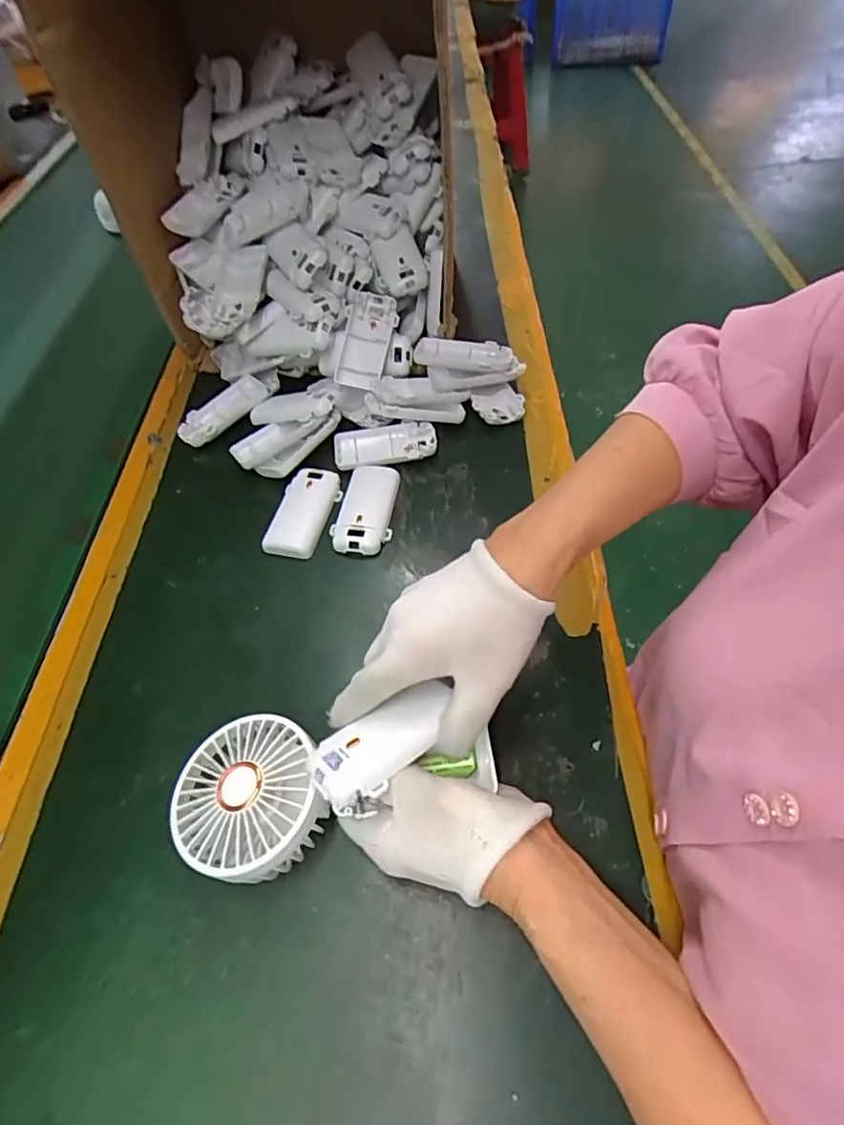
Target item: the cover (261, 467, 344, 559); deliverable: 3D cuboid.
[{"bbox_3d":[-0.105,-0.046,0.496,0.049,0.015,0.090,6,55,8],"label":"cover"}]

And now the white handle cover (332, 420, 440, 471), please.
[{"bbox_3d":[-0.035,-0.111,0.536,0.096,0.015,0.050,-6,54,0],"label":"white handle cover"}]

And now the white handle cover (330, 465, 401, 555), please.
[{"bbox_3d":[-0.049,-0.049,0.494,0.048,0.015,0.094,5,55,7],"label":"white handle cover"}]

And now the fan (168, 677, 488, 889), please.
[{"bbox_3d":[-0.052,0.120,0.322,0.178,0.047,0.088,-17,55,2],"label":"fan"}]

